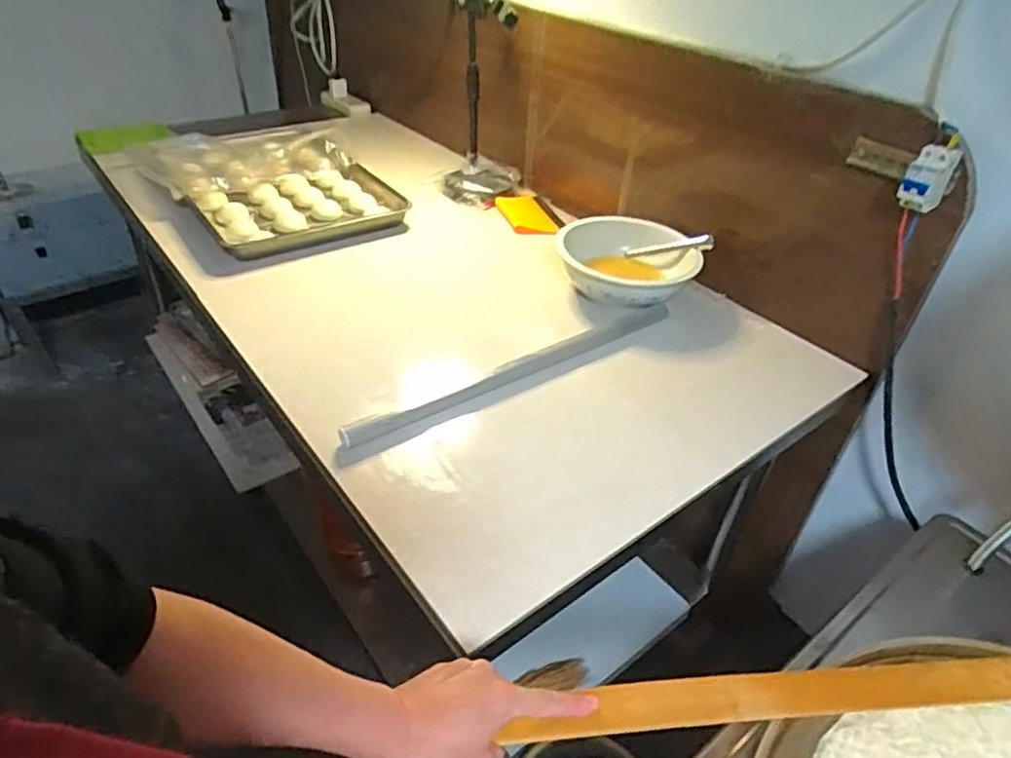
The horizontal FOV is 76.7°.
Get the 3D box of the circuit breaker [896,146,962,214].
[{"bbox_3d":[0.563,-0.265,0.855,0.048,0.081,0.049,28,44,27],"label":"circuit breaker"}]

